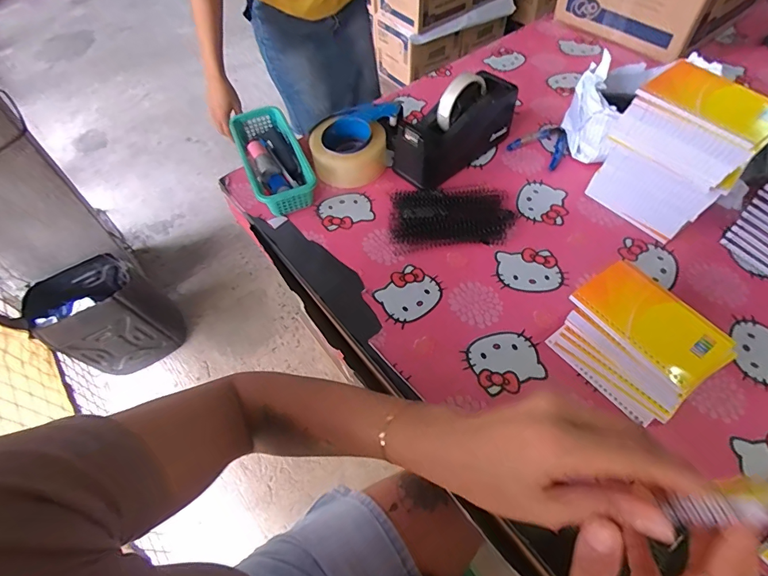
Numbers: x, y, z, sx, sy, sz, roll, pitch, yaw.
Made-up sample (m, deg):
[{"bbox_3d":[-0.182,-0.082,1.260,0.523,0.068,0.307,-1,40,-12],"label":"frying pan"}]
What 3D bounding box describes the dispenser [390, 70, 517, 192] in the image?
[{"bbox_3d":[0.108,-0.246,0.645,0.202,0.111,0.080,-36,61,-21],"label":"dispenser"}]

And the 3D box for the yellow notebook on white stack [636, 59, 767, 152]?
[{"bbox_3d":[0.360,-0.202,0.464,0.089,0.015,0.131,-32,60,-17],"label":"yellow notebook on white stack"}]

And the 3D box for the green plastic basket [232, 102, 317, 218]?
[{"bbox_3d":[-0.168,-0.199,0.660,0.093,0.050,0.215,-21,57,-12],"label":"green plastic basket"}]

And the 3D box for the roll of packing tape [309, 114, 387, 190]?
[{"bbox_3d":[-0.053,-0.210,0.660,0.110,0.056,0.095,-5,55,-1],"label":"roll of packing tape"}]

